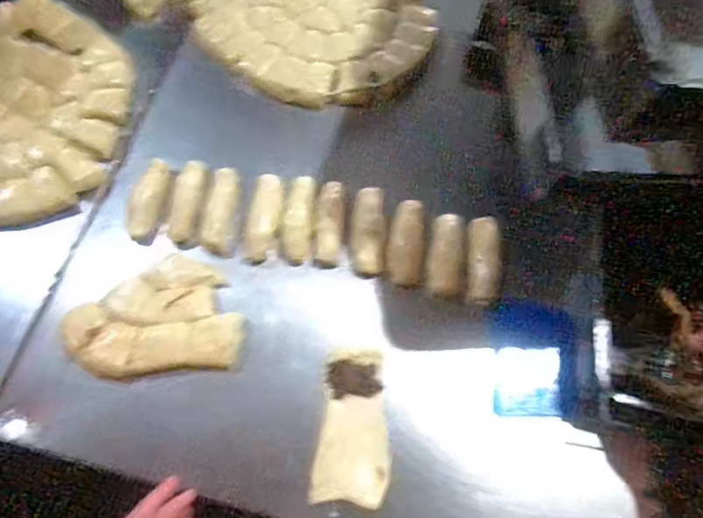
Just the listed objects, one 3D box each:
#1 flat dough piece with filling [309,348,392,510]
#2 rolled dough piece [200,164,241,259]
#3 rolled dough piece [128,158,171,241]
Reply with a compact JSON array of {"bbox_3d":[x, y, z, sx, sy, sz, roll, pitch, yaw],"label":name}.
[{"bbox_3d":[0.002,0.167,0.504,0.073,0.007,0.147,3,66,1],"label":"flat dough piece with filling"},{"bbox_3d":[-0.151,-0.056,0.579,0.031,0.025,0.101,6,83,0],"label":"rolled dough piece"},{"bbox_3d":[-0.242,-0.070,0.591,0.025,0.031,0.102,10,67,4],"label":"rolled dough piece"}]

